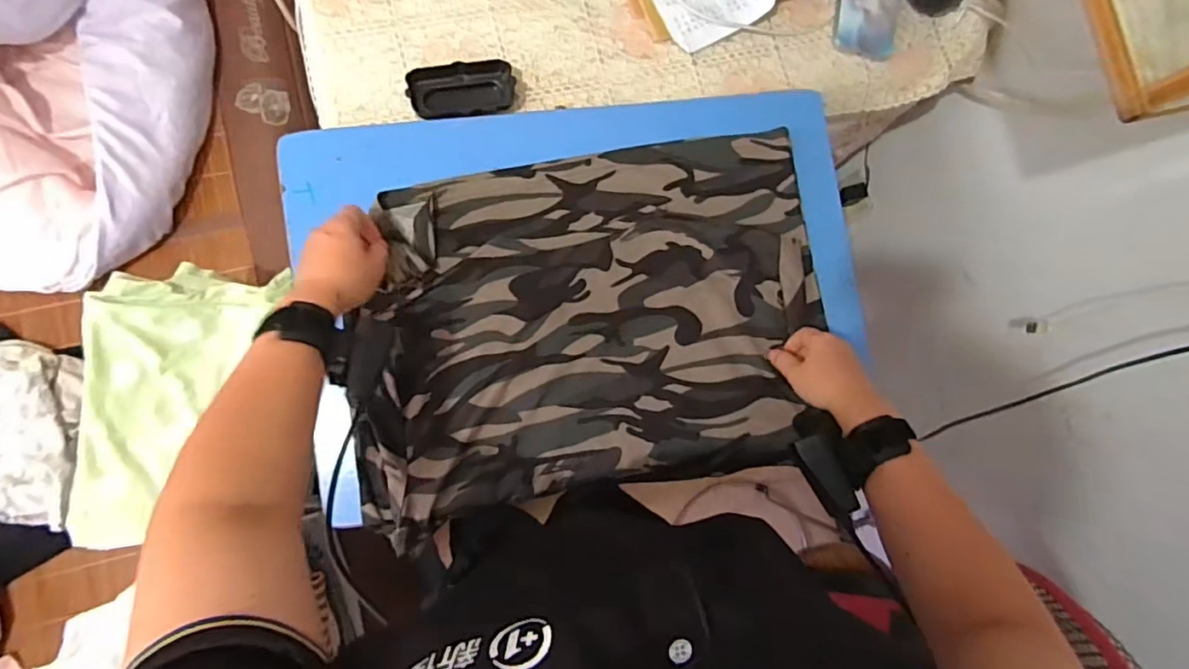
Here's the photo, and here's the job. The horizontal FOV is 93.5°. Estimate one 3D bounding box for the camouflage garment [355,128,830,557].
[{"bbox_3d":[0.007,-0.013,0.588,0.498,0.041,0.348,-11,85,-7],"label":"camouflage garment"}]

